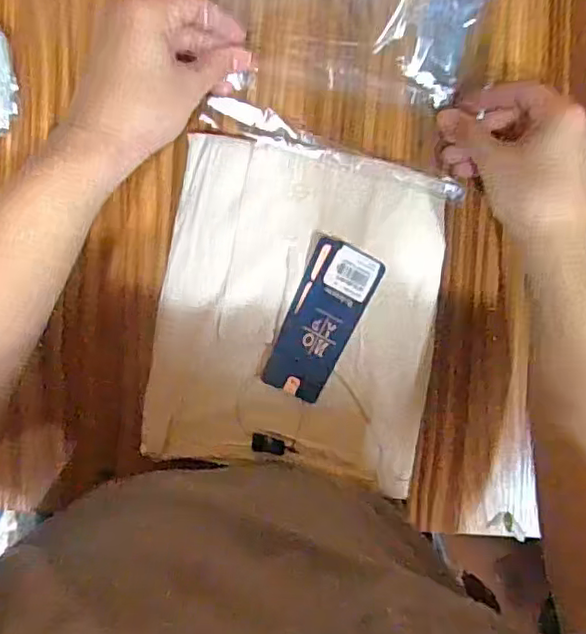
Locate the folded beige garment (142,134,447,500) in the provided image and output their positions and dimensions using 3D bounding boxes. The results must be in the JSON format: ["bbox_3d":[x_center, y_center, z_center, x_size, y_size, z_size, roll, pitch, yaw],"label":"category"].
[{"bbox_3d":[0.004,-0.006,0.479,0.207,0.042,0.243,8,92,-3],"label":"folded beige garment"}]

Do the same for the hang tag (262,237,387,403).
[{"bbox_3d":[0.023,0.003,0.467,0.053,0.004,0.121,24,91,-4],"label":"hang tag"}]

